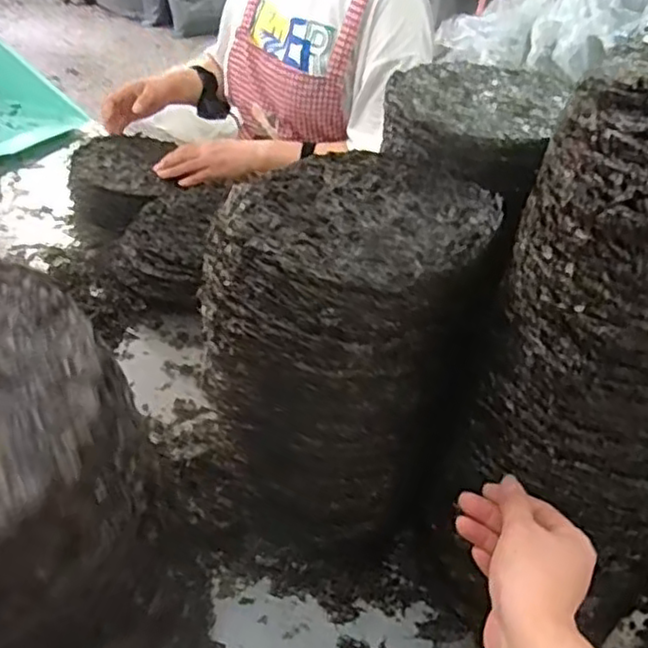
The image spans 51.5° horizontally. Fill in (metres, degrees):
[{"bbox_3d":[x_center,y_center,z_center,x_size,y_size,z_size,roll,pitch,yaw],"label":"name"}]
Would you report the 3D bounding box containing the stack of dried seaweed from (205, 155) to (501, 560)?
[{"bbox_3d":[0.019,0.038,0.595,0.184,0.315,0.198,24,42,21],"label":"stack of dried seaweed"}]

